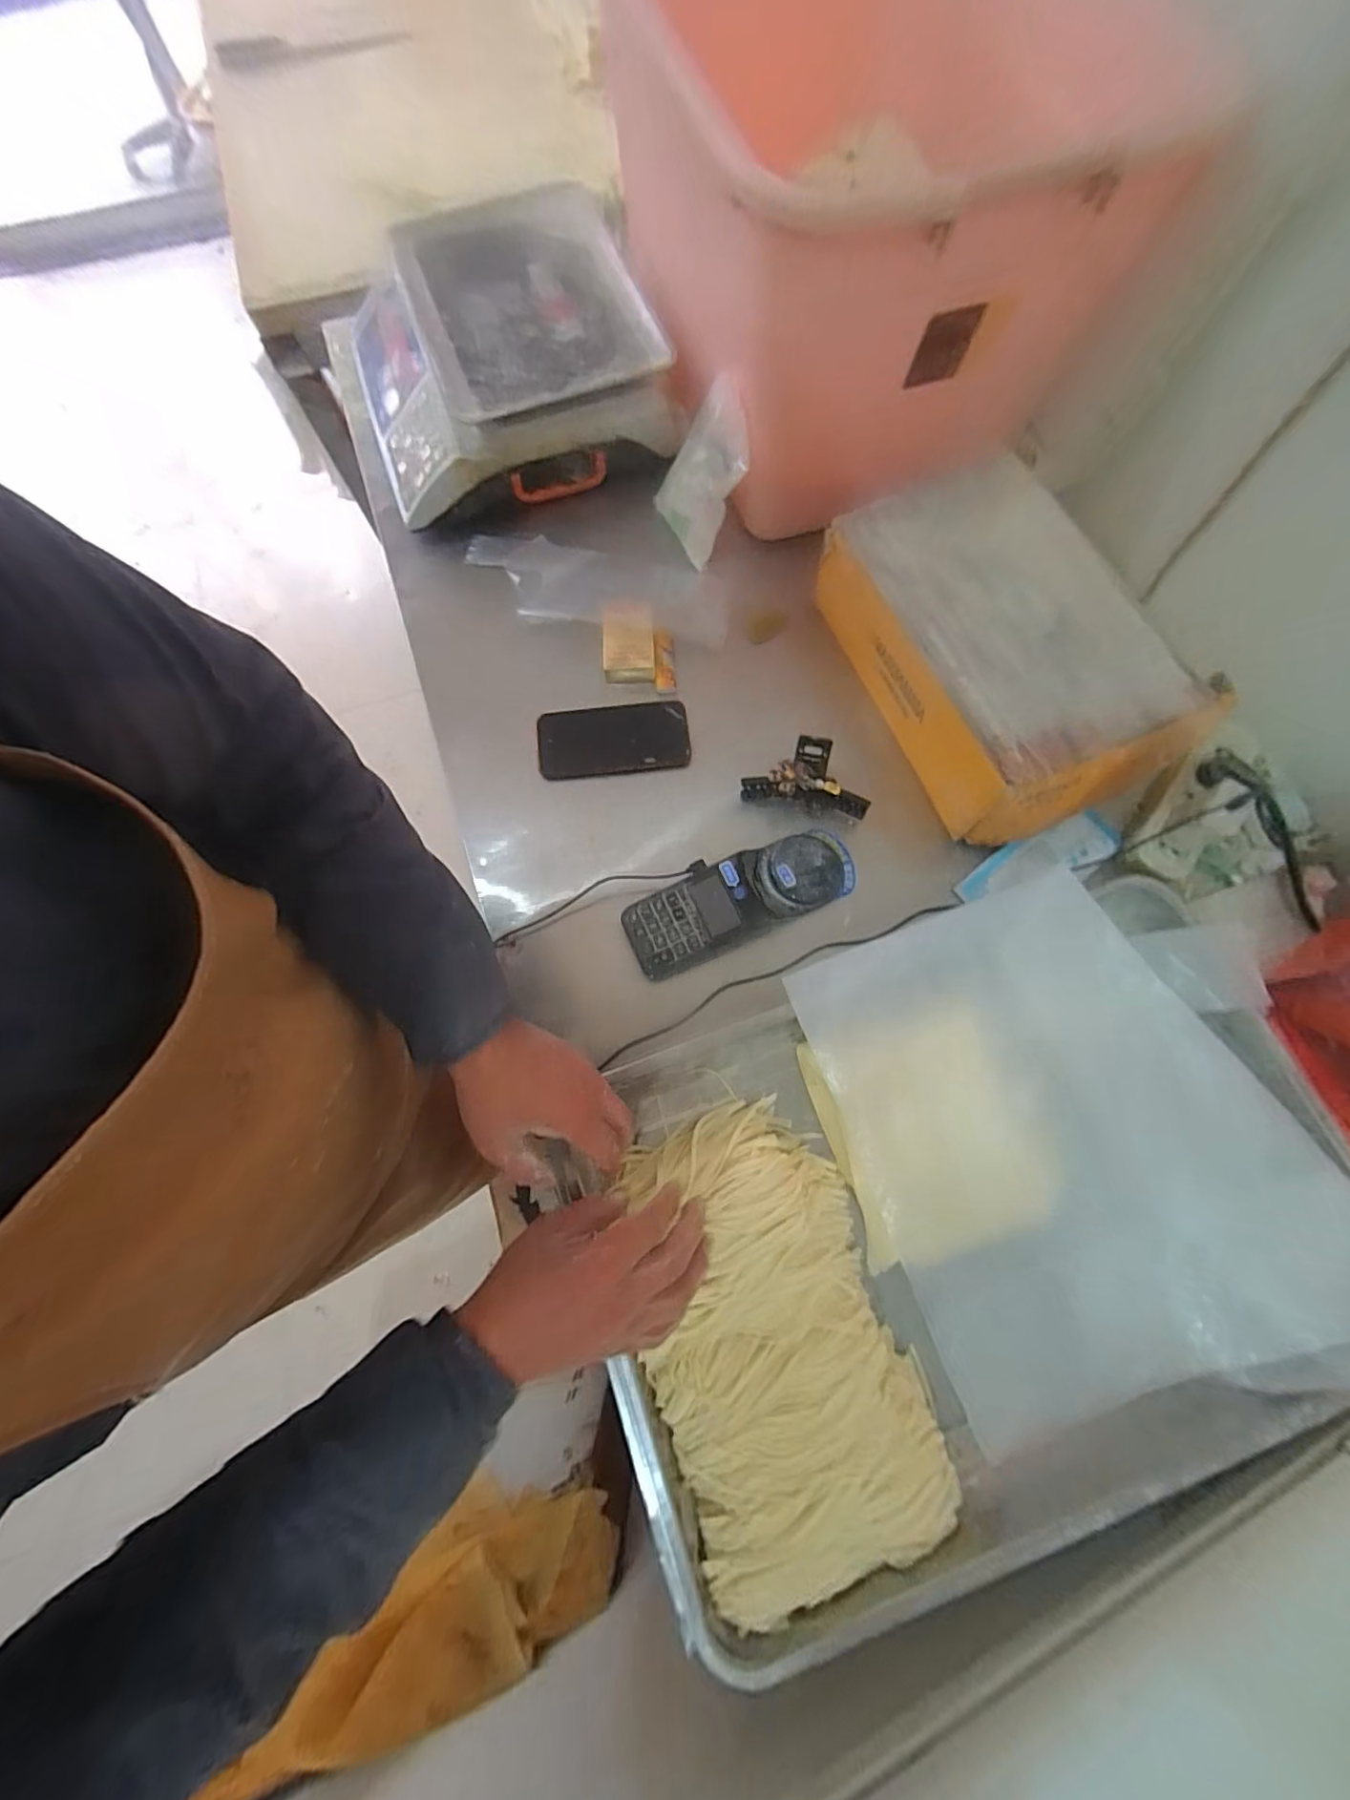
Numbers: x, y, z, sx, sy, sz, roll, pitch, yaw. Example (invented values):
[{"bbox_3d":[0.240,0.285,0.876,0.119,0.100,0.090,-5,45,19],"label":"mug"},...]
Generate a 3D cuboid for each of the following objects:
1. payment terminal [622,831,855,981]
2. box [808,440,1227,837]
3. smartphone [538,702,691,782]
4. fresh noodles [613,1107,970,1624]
[{"bbox_3d":[0.066,-0.003,0.544,0.231,0.037,0.085,-22,75,-6],"label":"payment terminal"},{"bbox_3d":[0.312,-0.244,0.565,0.224,0.112,0.351,-24,75,-7],"label":"box"},{"bbox_3d":[-0.064,-0.168,0.598,0.155,0.014,0.074,-6,74,-2],"label":"smartphone"},{"bbox_3d":[0.072,0.326,0.437,0.184,0.046,0.305,-19,75,-5],"label":"fresh noodles"}]

